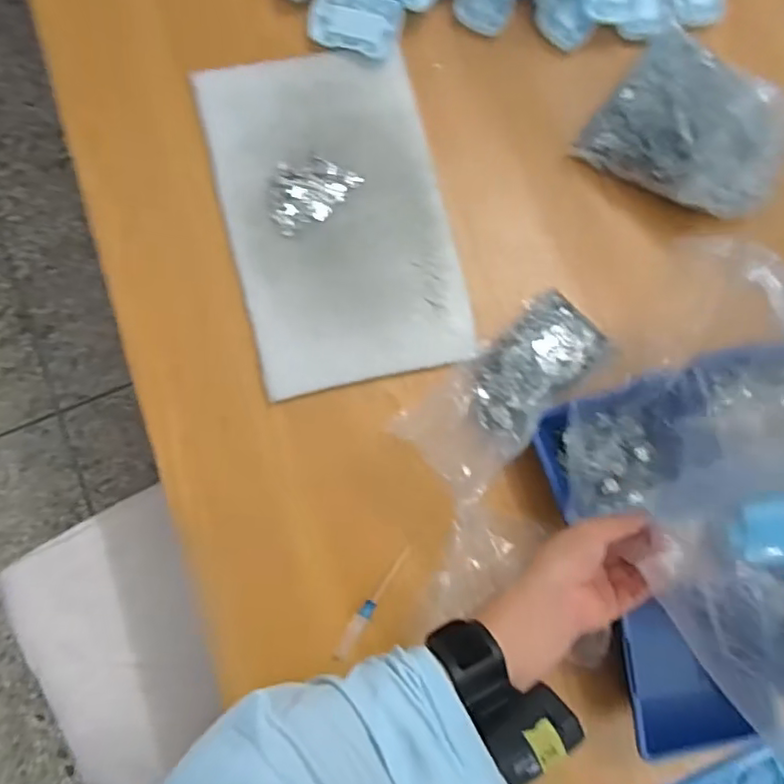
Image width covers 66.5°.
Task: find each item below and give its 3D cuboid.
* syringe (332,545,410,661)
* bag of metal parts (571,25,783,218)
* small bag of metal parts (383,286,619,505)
[{"bbox_3d":[-0.017,0.182,0.518,0.014,0.010,0.110,33,81,3],"label":"syringe"},{"bbox_3d":[0.313,-0.253,0.574,0.217,0.077,0.155,31,81,3],"label":"bag of metal parts"},{"bbox_3d":[0.101,-0.002,0.525,0.089,0.044,0.212,46,68,5],"label":"small bag of metal parts"}]

